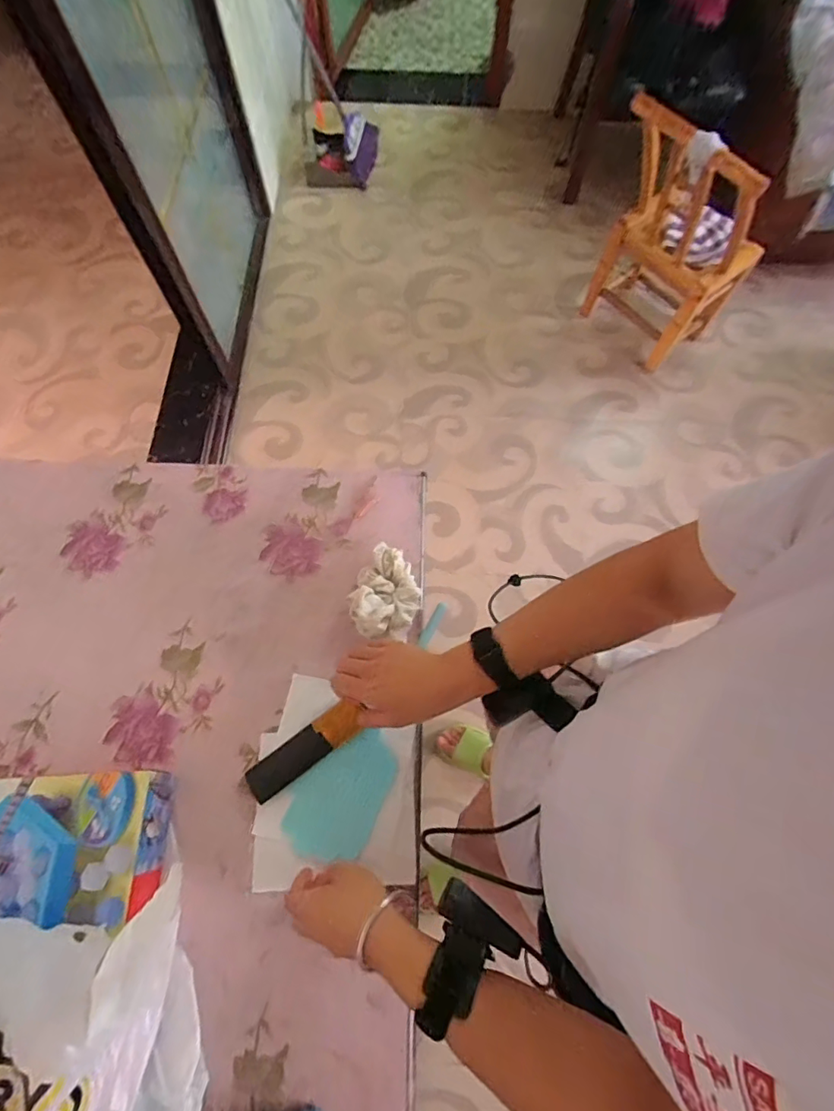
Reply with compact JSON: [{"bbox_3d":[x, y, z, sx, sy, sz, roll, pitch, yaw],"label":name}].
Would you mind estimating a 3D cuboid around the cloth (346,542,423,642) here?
[{"bbox_3d":[-0.036,0.047,0.612,0.082,0.042,0.118,5,68,1],"label":"cloth"}]

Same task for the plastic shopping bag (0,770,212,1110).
[{"bbox_3d":[-0.357,0.374,0.435,0.290,0.126,0.360,-10,69,-5],"label":"plastic shopping bag"}]

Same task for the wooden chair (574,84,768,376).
[{"bbox_3d":[0.794,-0.962,1.529,0.424,0.701,0.460,39,74,13],"label":"wooden chair"}]

